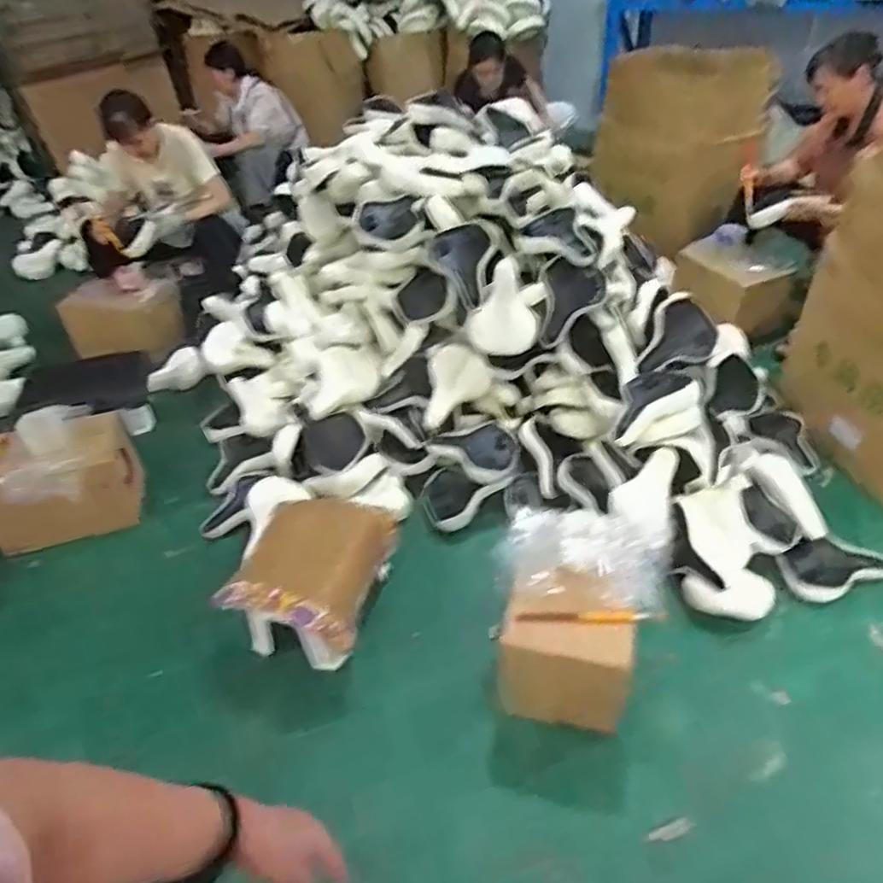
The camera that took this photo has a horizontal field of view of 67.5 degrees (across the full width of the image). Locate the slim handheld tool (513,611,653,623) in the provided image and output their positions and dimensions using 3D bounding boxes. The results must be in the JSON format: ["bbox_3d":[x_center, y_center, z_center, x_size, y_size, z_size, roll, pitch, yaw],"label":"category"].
[{"bbox_3d":[0.284,0.348,1.311,0.262,0.028,0.025,1,41,7],"label":"slim handheld tool"}]

